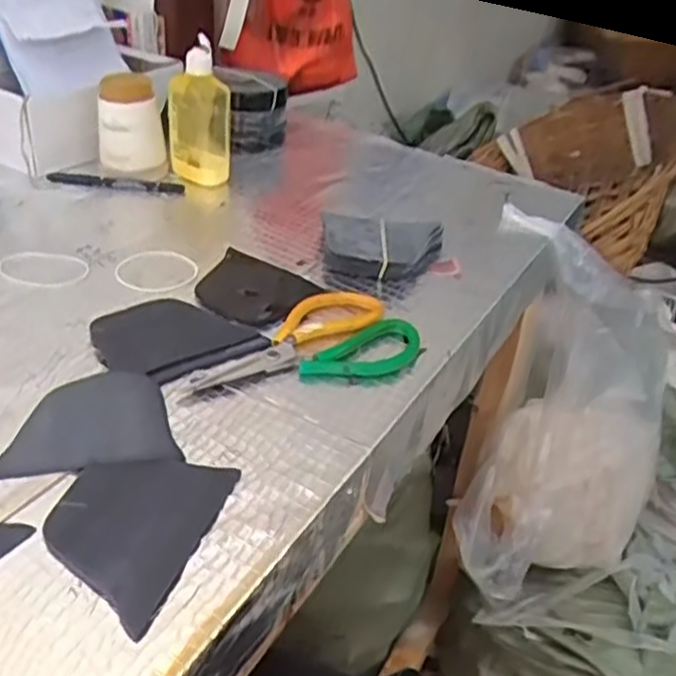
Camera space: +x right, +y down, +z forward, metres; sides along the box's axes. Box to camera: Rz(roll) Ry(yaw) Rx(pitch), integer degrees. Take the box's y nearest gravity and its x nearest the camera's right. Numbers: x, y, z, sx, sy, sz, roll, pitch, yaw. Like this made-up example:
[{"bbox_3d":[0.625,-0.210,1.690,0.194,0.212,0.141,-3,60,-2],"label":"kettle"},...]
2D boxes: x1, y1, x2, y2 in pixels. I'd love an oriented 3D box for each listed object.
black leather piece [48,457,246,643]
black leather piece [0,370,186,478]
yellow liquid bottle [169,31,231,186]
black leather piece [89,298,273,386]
[{"bbox_3d":[-0.121,0.106,0.416,0.085,0.006,0.112,17,38,10],"label":"black leather piece"},{"bbox_3d":[-0.167,0.053,0.480,0.108,0.006,0.090,-5,36,-15],"label":"black leather piece"},{"bbox_3d":[-0.151,-0.233,0.782,0.068,0.147,0.051,-1,35,-10],"label":"yellow liquid bottle"},{"bbox_3d":[-0.129,-0.003,0.567,0.115,0.008,0.095,-18,41,-31],"label":"black leather piece"}]

